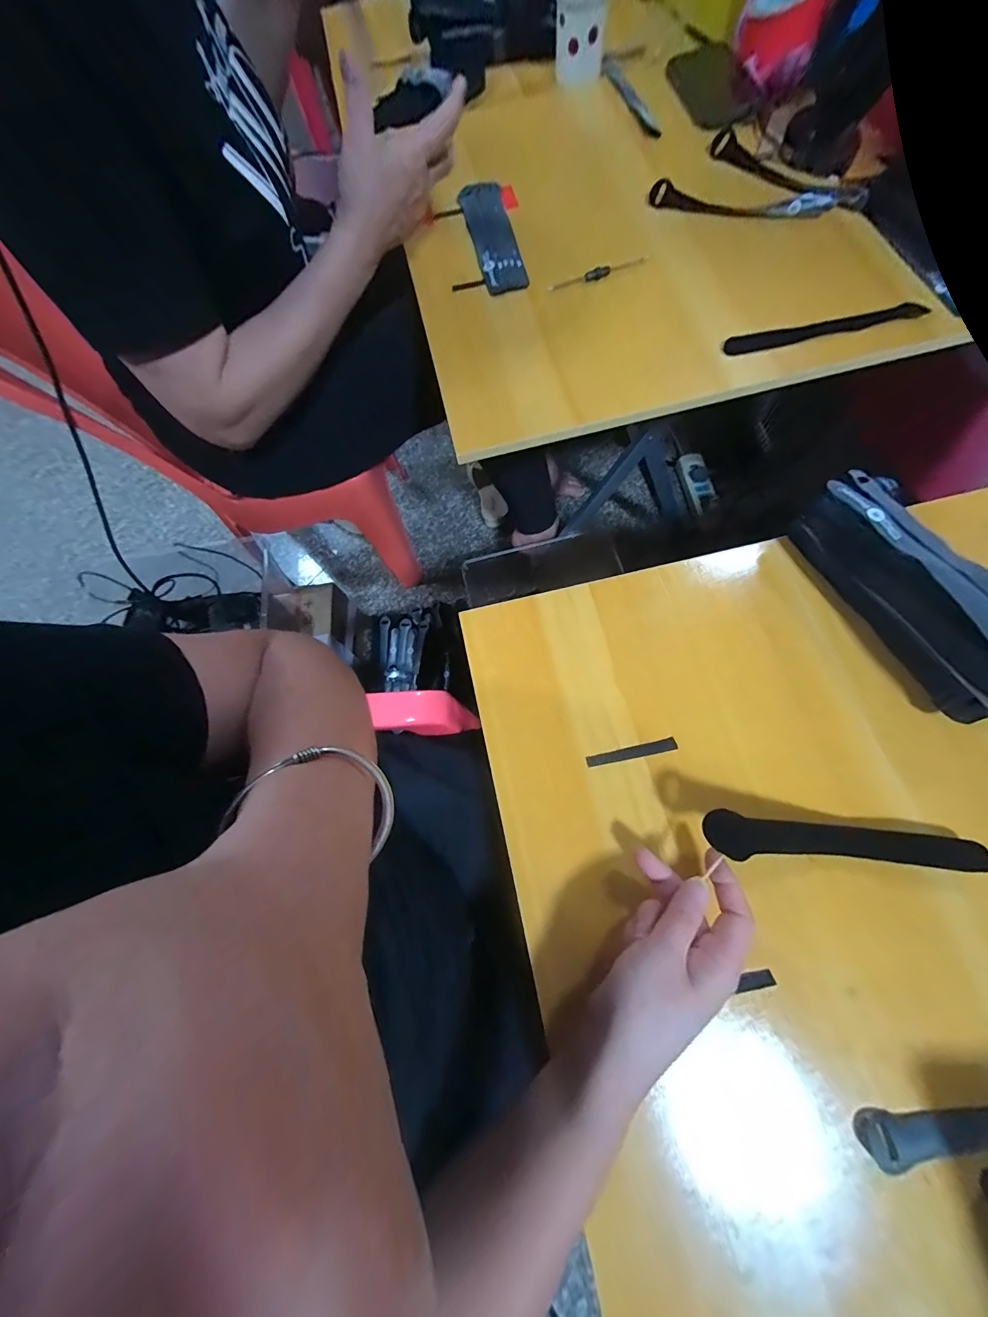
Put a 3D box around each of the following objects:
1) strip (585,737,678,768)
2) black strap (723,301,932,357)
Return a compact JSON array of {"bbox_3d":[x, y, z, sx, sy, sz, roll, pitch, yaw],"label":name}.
[{"bbox_3d":[0.112,0.077,0.337,0.073,0.004,0.011,-12,72,-3],"label":"strip"},{"bbox_3d":[0.350,-0.349,0.437,0.228,0.009,0.019,-16,73,-4],"label":"black strap"}]

